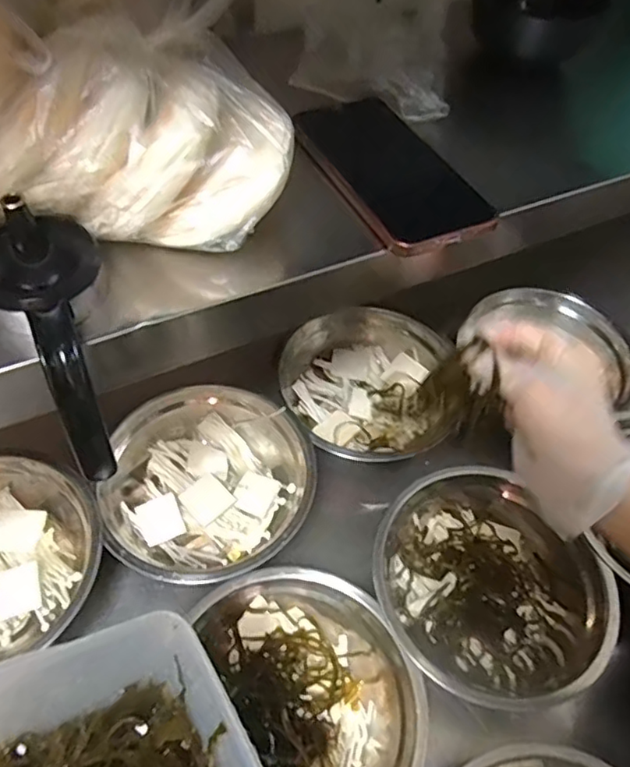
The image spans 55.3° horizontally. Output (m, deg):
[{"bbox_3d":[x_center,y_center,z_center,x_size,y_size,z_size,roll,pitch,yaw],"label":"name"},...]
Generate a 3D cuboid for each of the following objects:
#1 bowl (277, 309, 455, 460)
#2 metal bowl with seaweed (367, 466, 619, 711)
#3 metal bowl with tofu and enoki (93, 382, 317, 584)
[{"bbox_3d":[0.055,-0.002,0.614,0.175,0.051,0.163,2,53,-3],"label":"bowl"},{"bbox_3d":[0.147,0.172,0.509,0.197,0.075,0.186,2,53,-3],"label":"metal bowl with seaweed"},{"bbox_3d":[-0.093,0.087,0.535,0.177,0.050,0.176,5,53,-1],"label":"metal bowl with tofu and enoki"}]

